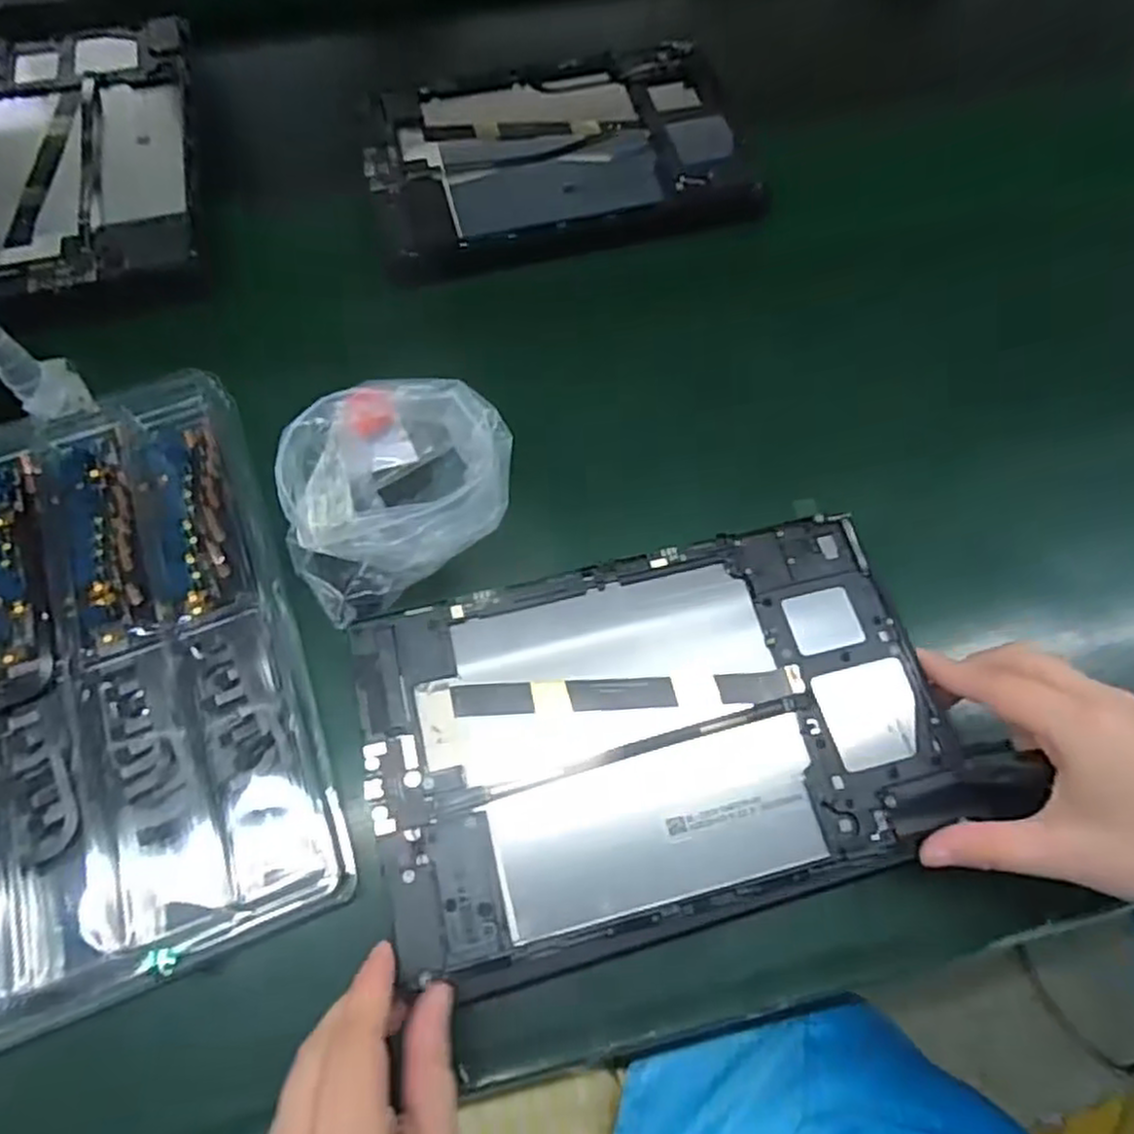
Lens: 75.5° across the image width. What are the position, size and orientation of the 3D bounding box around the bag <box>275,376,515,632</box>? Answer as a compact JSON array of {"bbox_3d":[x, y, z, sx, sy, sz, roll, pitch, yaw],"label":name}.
[{"bbox_3d":[-0.080,-0.042,0.347,0.106,0.060,0.101,-17,67,-11],"label":"bag"}]

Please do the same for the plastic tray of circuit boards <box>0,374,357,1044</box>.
[{"bbox_3d":[-0.239,0.052,0.331,0.221,0.020,0.273,-18,67,-12],"label":"plastic tray of circuit boards"}]

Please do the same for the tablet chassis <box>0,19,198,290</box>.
[{"bbox_3d":[-0.313,-0.262,0.458,0.153,0.010,0.226,-11,66,-8],"label":"tablet chassis"}]

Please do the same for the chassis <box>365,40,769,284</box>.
[{"bbox_3d":[-0.006,-0.264,0.464,0.234,0.013,0.170,-12,66,-9],"label":"chassis"}]

